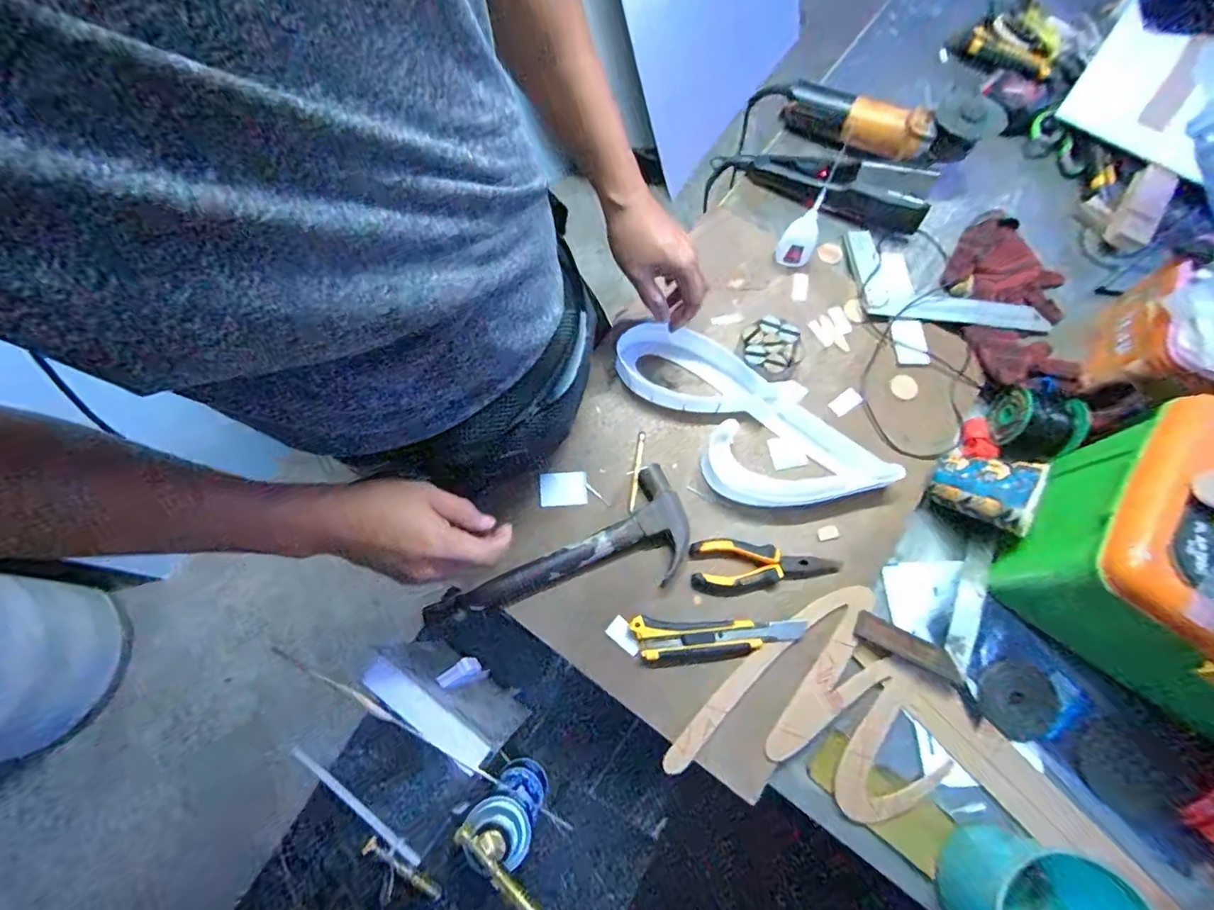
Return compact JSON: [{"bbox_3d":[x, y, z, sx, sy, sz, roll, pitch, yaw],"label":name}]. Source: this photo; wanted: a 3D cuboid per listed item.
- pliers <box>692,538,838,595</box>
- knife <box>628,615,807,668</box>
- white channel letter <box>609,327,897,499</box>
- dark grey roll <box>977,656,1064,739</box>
[{"bbox_3d":[0.172,0.120,0.564,0.157,0.016,0.057,-4,71,-1],"label":"pliers"},{"bbox_3d":[0.117,0.193,0.538,0.177,0.018,0.047,-3,71,0],"label":"knife"},{"bbox_3d":[0.152,-0.038,0.596,0.330,0.045,0.138,36,74,10],"label":"white channel letter"},{"bbox_3d":[0.428,0.254,0.537,0.070,0.014,0.078,-24,72,-8],"label":"dark grey roll"}]

